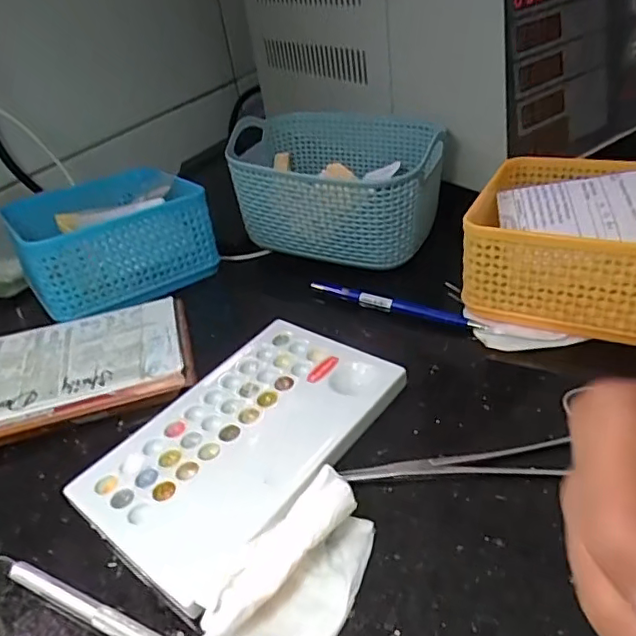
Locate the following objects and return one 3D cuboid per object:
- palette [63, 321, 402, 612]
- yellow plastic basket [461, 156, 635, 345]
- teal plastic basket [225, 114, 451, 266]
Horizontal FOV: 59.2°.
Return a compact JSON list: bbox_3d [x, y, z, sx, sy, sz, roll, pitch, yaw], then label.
[{"bbox_3d":[-0.038,0.055,0.280,0.102,0.006,0.153,22,46,32],"label":"palette"},{"bbox_3d":[0.172,-0.057,0.365,0.133,0.058,0.137,13,43,28],"label":"yellow plastic basket"},{"bbox_3d":[0.013,-0.111,0.464,0.174,0.074,0.125,12,43,27],"label":"teal plastic basket"}]

